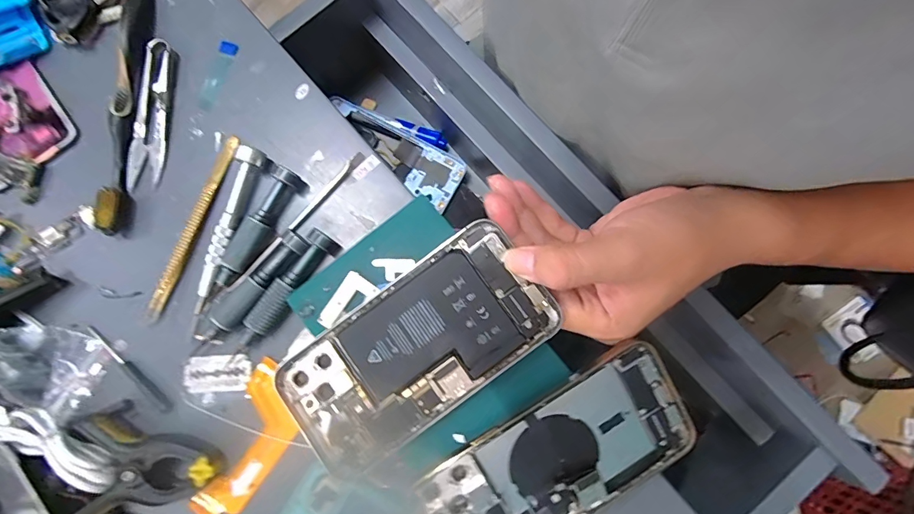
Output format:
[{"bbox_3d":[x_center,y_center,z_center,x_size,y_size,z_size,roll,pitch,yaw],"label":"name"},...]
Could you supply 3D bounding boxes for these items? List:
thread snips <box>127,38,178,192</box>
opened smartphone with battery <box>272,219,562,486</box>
[{"bbox_3d":[-0.209,-0.100,0.292,0.024,0.011,0.101,5,78,1],"label":"thread snips"},{"bbox_3d":[-0.025,0.054,0.248,0.158,0.006,0.079,-38,85,1],"label":"opened smartphone with battery"}]

